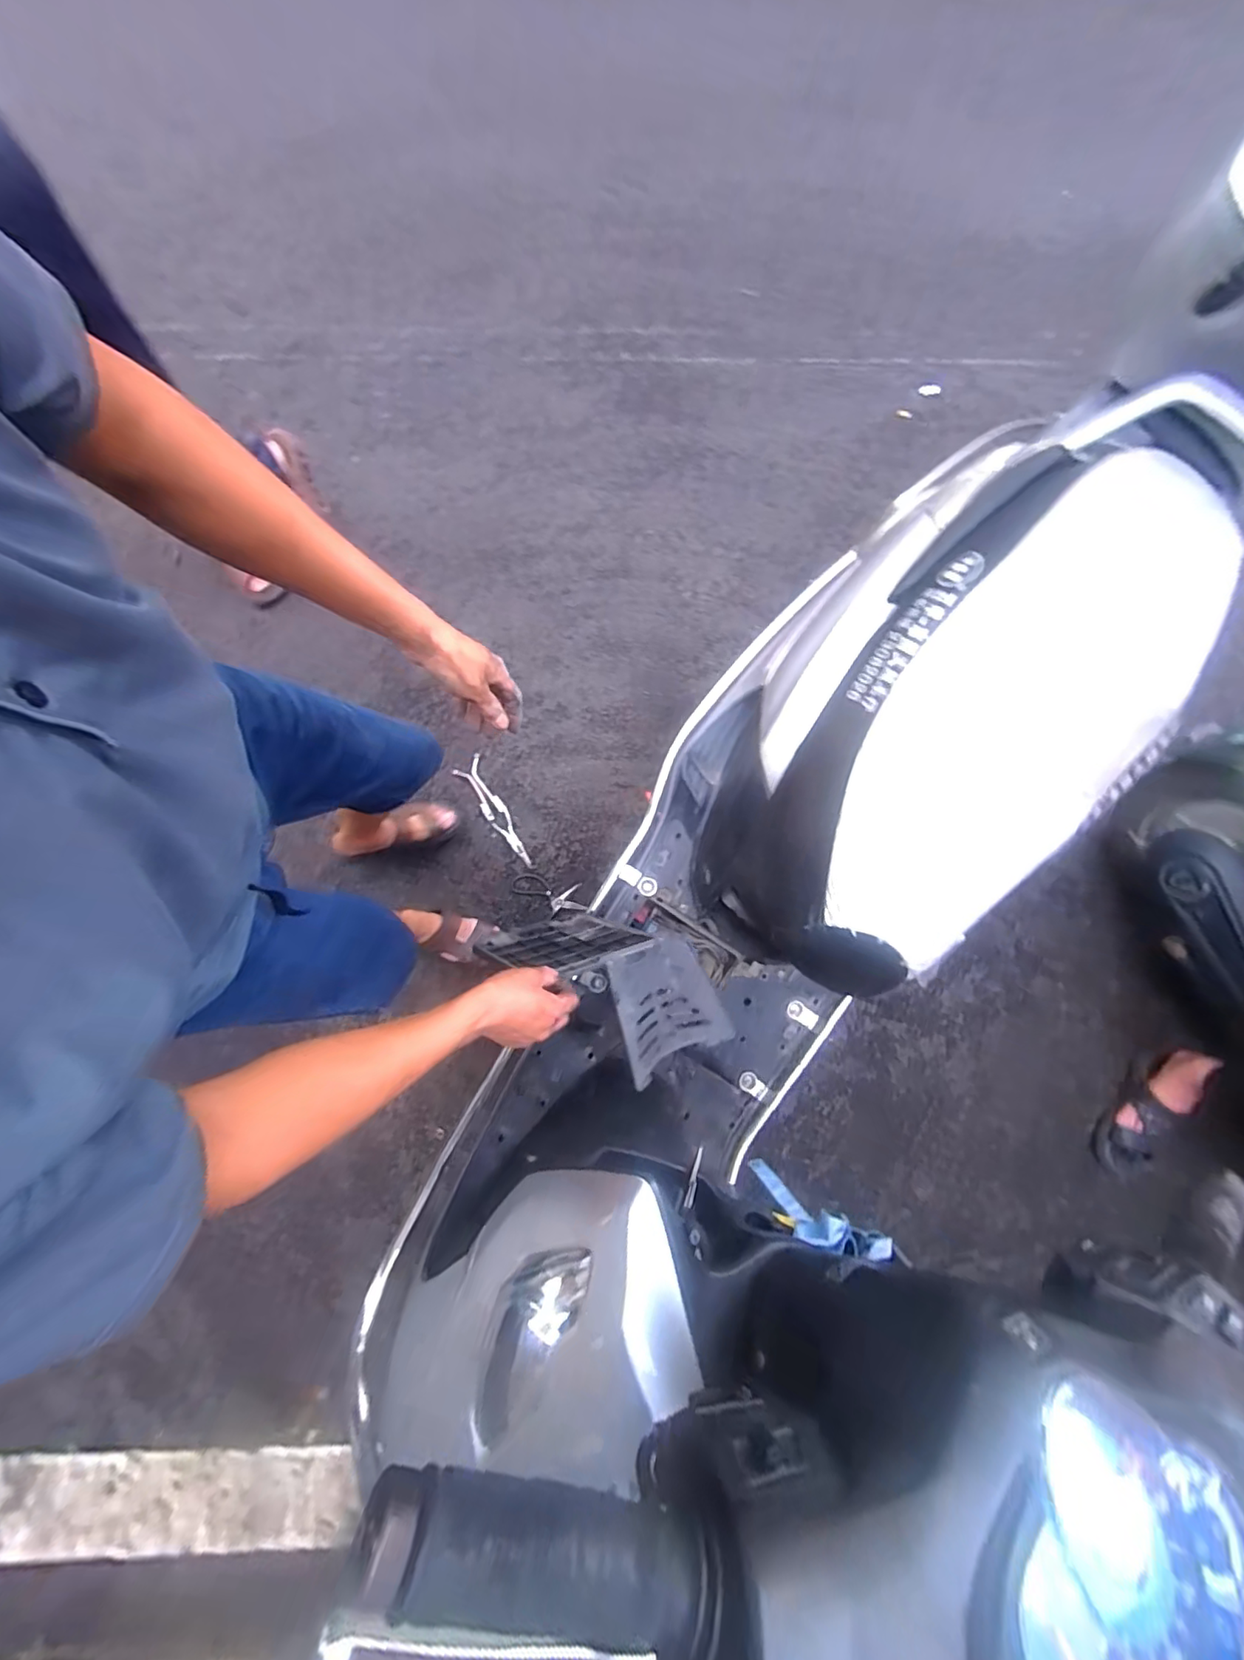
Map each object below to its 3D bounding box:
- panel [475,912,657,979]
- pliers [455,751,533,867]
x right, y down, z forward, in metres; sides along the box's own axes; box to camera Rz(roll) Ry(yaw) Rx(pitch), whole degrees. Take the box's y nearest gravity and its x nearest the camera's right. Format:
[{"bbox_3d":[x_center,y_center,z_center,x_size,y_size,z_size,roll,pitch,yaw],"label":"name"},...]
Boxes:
[{"bbox_3d":[-0.076,0.158,0.803,0.172,0.205,0.013,11,105,44],"label":"panel"},{"bbox_3d":[-0.297,-0.039,1.360,0.064,0.009,0.298,-33,80,-6],"label":"pliers"}]

